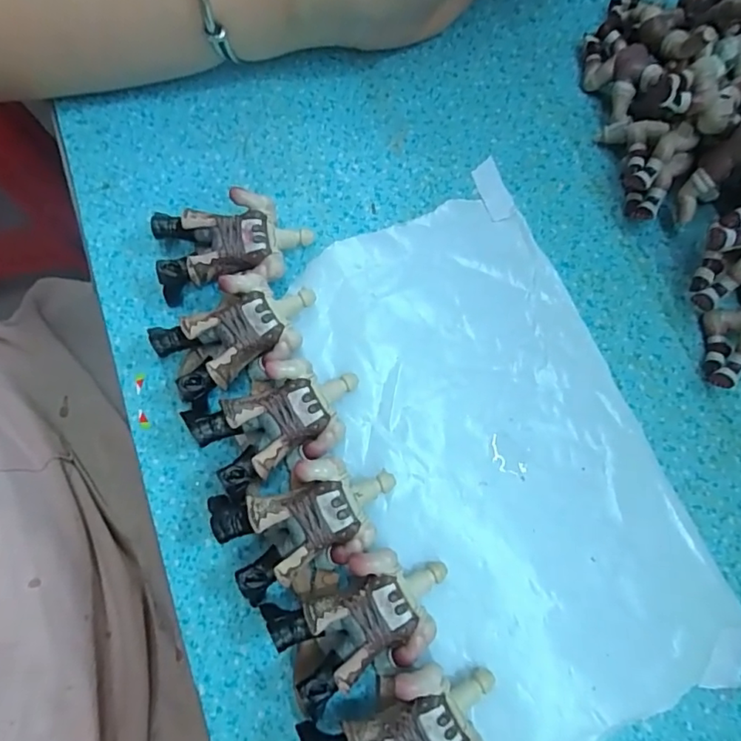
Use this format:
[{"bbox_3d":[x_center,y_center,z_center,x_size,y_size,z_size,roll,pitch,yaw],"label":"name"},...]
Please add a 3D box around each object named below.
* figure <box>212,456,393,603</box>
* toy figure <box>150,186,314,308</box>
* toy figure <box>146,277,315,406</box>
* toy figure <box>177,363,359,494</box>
[{"bbox_3d":[-0.021,0.051,0.185,0.059,0.024,0.034,-23,75,-5],"label":"figure"},{"bbox_3d":[-0.054,-0.049,0.213,0.058,0.021,0.033,-8,75,-1],"label":"toy figure"},{"bbox_3d":[-0.048,-0.014,0.203,0.058,0.023,0.033,-33,76,-7],"label":"toy figure"},{"bbox_3d":[-0.031,0.018,0.194,0.056,0.024,0.034,-32,76,-7],"label":"toy figure"}]

